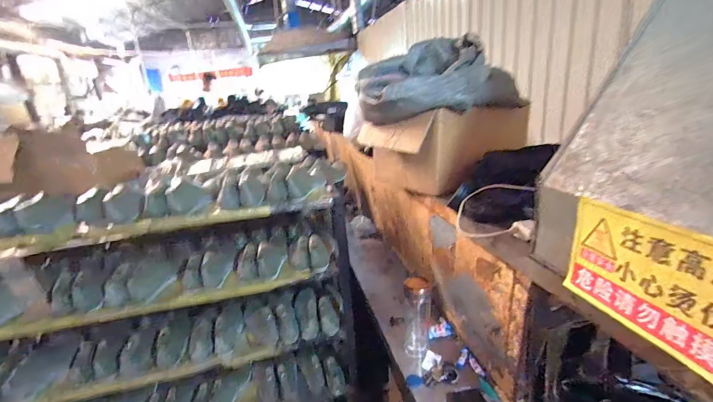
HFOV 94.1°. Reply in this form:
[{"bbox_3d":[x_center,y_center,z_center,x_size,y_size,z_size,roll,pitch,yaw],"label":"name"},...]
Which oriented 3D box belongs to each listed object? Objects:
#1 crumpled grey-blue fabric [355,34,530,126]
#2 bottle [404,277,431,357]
[{"bbox_3d":[0.217,-0.356,0.976,0.379,0.204,0.271,-11,20,-16],"label":"crumpled grey-blue fabric"},{"bbox_3d":[0.157,0.294,0.855,0.062,0.191,0.067,-2,20,10],"label":"bottle"}]

